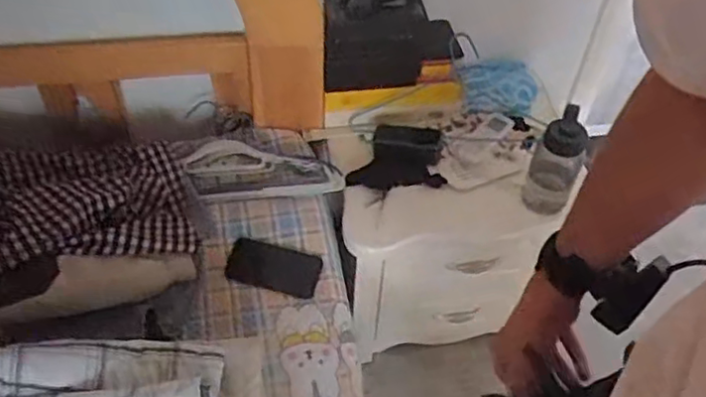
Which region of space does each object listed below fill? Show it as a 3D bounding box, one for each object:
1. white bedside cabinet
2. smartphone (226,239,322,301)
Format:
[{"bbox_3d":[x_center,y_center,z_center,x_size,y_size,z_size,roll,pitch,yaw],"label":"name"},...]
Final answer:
[{"bbox_3d":[0.172,0.096,1.388,0.398,0.430,0.282,-6,48,-5],"label":"white bedside cabinet"},{"bbox_3d":[-0.138,0.122,1.124,0.160,0.005,0.088,14,54,3],"label":"smartphone"}]

